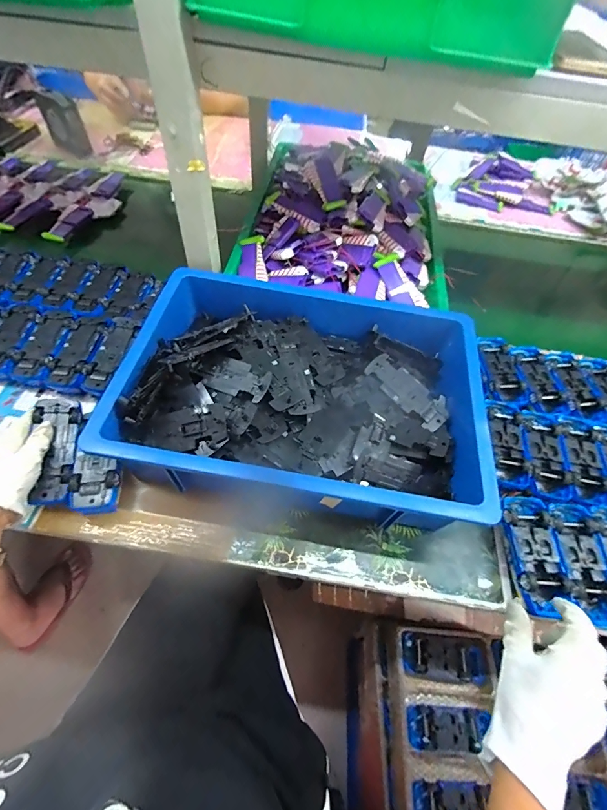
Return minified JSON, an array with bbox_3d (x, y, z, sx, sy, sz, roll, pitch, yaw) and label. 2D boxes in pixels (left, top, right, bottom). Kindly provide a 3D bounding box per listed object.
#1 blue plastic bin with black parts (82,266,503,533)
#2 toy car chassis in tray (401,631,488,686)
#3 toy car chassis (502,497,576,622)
[{"bbox_3d":[0.000,-0.019,0.511,0.447,0.112,0.318,7,54,0],"label":"blue plastic bin with black parts"},{"bbox_3d":[0.225,0.413,0.604,0.137,0.034,0.058,8,54,1],"label":"toy car chassis in tray"},{"bbox_3d":[0.274,0.174,0.441,0.053,0.026,0.135,7,58,0],"label":"toy car chassis"}]

